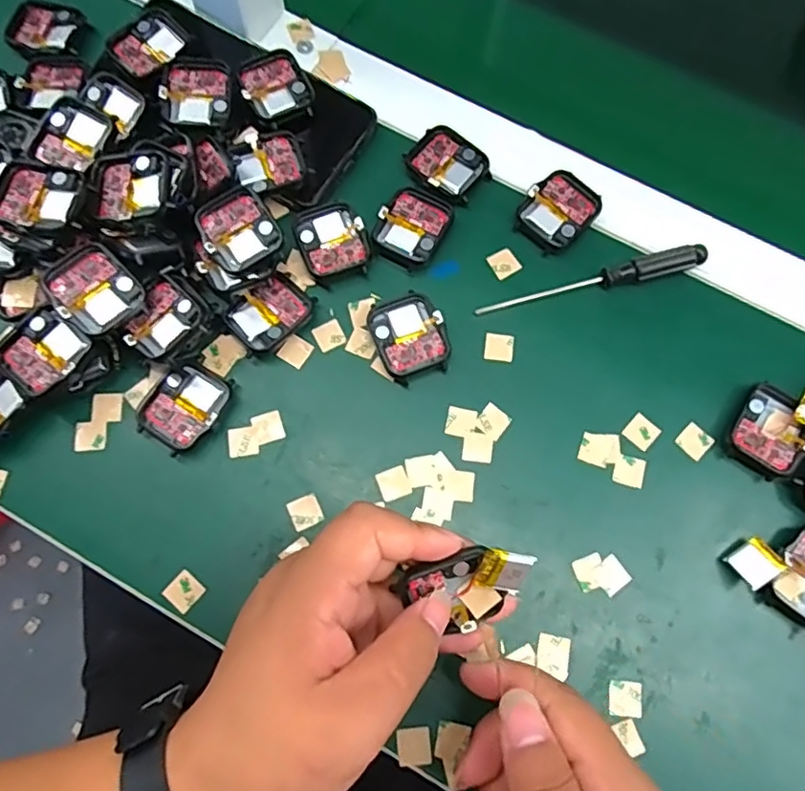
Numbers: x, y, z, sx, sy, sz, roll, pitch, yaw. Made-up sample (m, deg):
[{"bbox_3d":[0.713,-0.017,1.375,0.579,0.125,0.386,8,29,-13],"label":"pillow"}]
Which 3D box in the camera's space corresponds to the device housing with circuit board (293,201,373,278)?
[{"bbox_3d":[-0.039,-0.089,0.338,0.037,0.006,0.044,-20,78,-4],"label":"device housing with circuit board"}]

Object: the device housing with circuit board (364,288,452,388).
[{"bbox_3d":[0.003,-0.033,0.325,0.038,0.009,0.047,-22,78,-5],"label":"device housing with circuit board"}]

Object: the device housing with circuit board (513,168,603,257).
[{"bbox_3d":[0.090,-0.106,0.345,0.038,0.007,0.046,42,81,9],"label":"device housing with circuit board"}]

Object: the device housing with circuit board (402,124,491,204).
[{"bbox_3d":[0.026,-0.136,0.350,0.045,0.005,0.039,40,80,8],"label":"device housing with circuit board"}]

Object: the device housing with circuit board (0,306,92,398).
[{"bbox_3d":[-0.180,-0.021,0.298,0.037,0.010,0.043,40,87,4],"label":"device housing with circuit board"}]

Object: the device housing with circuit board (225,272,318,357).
[{"bbox_3d":[-0.072,-0.044,0.327,0.033,0.013,0.043,41,80,9],"label":"device housing with circuit board"}]

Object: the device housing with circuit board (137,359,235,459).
[{"bbox_3d":[-0.113,0.006,0.312,0.037,0.012,0.045,30,79,7],"label":"device housing with circuit board"}]

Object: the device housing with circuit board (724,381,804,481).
[{"bbox_3d":[0.194,0.019,0.313,0.035,0.009,0.044,29,79,6],"label":"device housing with circuit board"}]

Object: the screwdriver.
[{"bbox_3d":[0.106,-0.064,0.334,0.131,0.008,0.013,-15,78,-3],"label":"screwdriver"}]

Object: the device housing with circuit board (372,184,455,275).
[{"bbox_3d":[0.006,-0.097,0.340,0.038,0.005,0.047,32,79,7],"label":"device housing with circuit board"}]

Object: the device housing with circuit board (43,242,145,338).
[{"bbox_3d":[-0.154,-0.053,0.296,0.036,0.008,0.043,-44,93,-20],"label":"device housing with circuit board"}]

